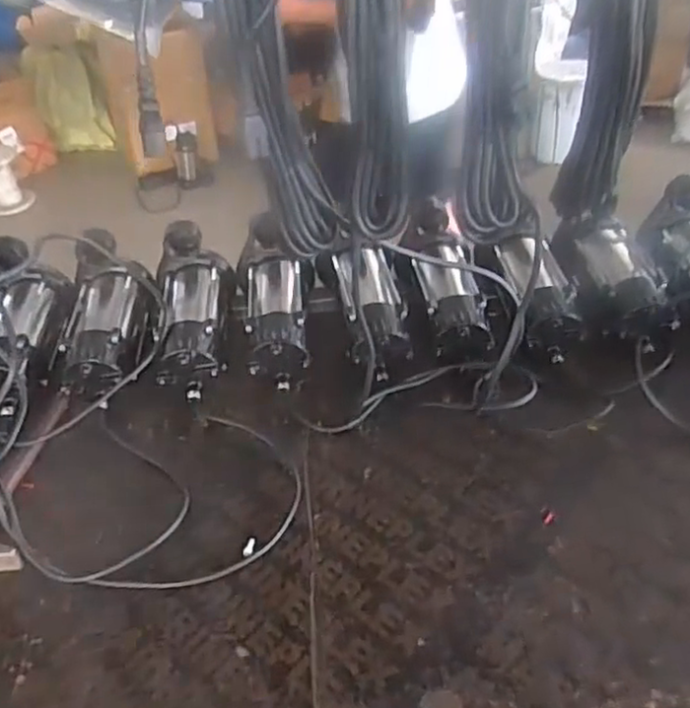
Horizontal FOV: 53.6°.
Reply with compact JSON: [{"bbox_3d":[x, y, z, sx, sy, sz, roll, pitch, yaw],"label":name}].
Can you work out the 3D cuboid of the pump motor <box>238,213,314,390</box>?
[{"bbox_3d":[-0.103,-0.083,1.037,0.120,0.115,0.292,-8,42,-4],"label":"pump motor"}]

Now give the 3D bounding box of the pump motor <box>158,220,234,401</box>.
[{"bbox_3d":[-0.226,-0.062,1.012,0.116,0.132,0.253,-8,42,-4],"label":"pump motor"}]

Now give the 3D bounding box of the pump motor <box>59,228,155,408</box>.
[{"bbox_3d":[-0.352,-0.050,1.001,0.127,0.134,0.253,-9,42,-6],"label":"pump motor"}]

